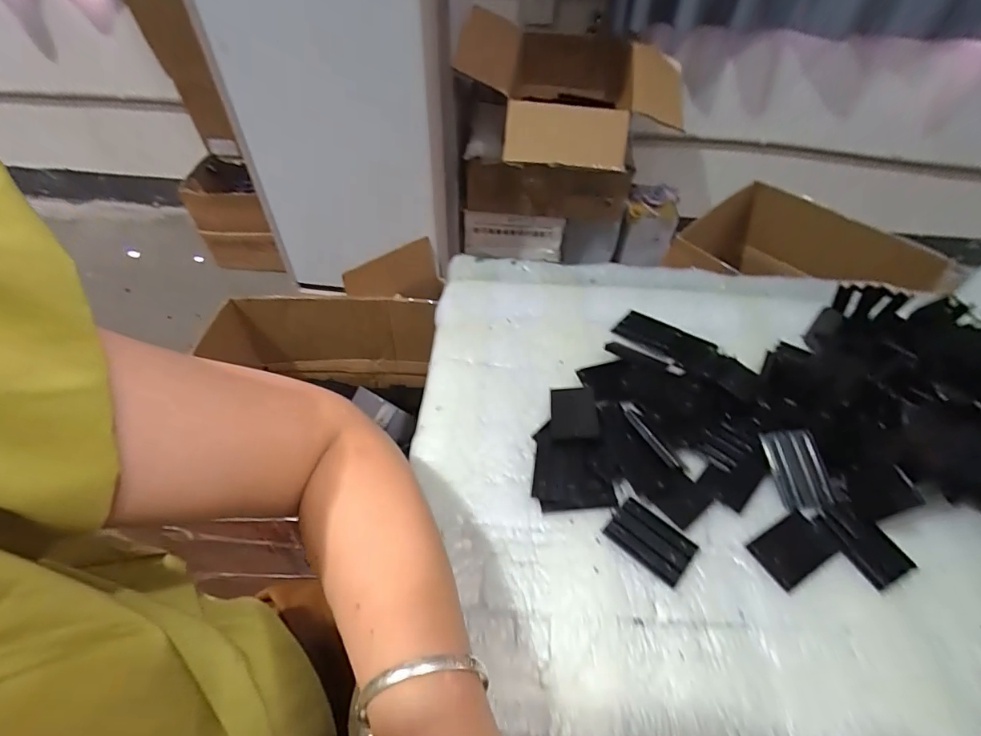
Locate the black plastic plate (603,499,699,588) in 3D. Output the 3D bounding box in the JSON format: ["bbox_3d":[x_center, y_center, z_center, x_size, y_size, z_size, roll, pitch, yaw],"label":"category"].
[{"bbox_3d":[0.108,0.115,0.311,0.052,0.005,0.033,36,58,25],"label":"black plastic plate"}]

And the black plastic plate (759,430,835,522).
[{"bbox_3d":[0.228,0.077,0.341,0.036,0.004,0.063,-8,64,4],"label":"black plastic plate"}]

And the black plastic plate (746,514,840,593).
[{"bbox_3d":[0.205,0.122,0.310,0.054,0.004,0.032,-21,54,-19],"label":"black plastic plate"}]

